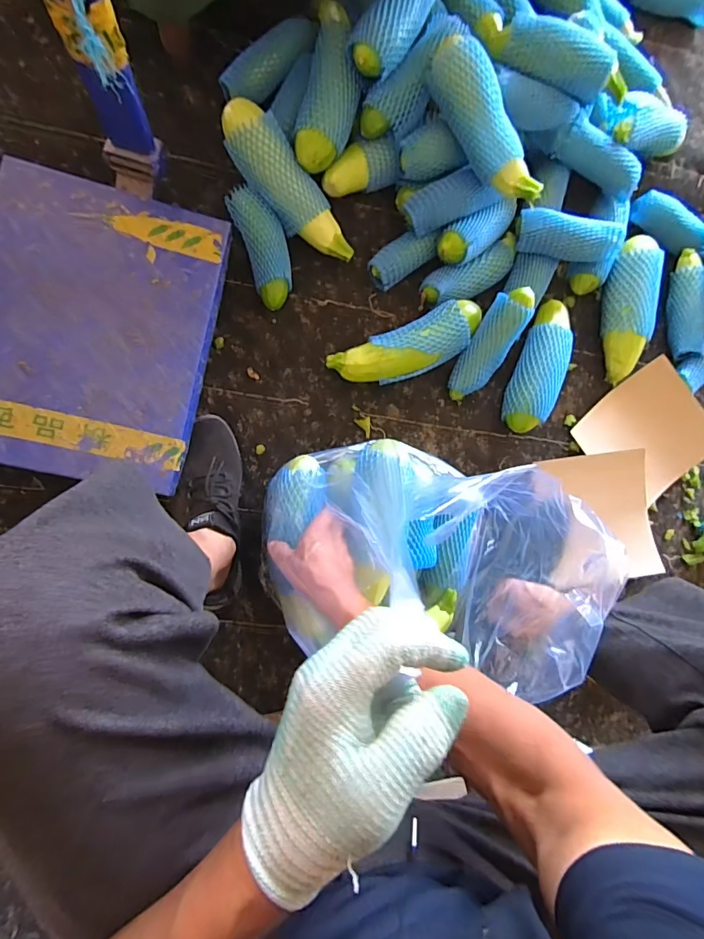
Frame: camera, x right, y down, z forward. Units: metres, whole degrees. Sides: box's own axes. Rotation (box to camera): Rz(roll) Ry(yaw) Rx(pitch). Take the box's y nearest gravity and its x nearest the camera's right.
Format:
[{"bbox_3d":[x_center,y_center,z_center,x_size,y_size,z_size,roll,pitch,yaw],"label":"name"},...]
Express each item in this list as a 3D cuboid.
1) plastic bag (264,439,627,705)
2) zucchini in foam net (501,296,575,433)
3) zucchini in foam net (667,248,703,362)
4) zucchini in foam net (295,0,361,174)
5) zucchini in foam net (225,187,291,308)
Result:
[{"bbox_3d":[0.087,0.092,0.568,0.374,0.312,0.246,24,86,-8],"label":"plastic bag"},{"bbox_3d":[0.338,-0.183,0.809,0.083,0.066,0.246,23,84,-9],"label":"zucchini in foam net"},{"bbox_3d":[0.657,-0.322,0.874,0.054,0.048,0.210,0,89,-9],"label":"zucchini in foam net"},{"bbox_3d":[-0.031,-0.585,0.692,0.084,0.076,0.235,12,88,-9],"label":"zucchini in foam net"},{"bbox_3d":[-0.142,-0.362,0.739,0.068,0.054,0.191,-20,93,-9],"label":"zucchini in foam net"}]

